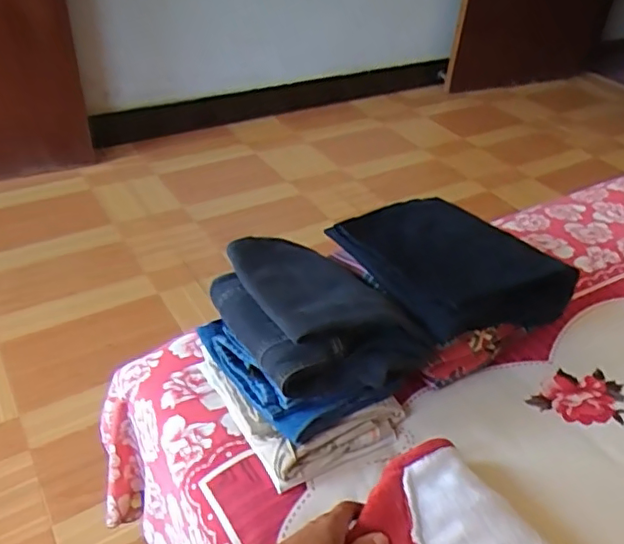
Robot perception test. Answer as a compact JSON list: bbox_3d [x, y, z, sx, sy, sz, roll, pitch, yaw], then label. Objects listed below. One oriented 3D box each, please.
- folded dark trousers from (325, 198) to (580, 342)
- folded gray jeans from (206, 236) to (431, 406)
[{"bbox_3d":[0.175,-0.014,0.747,0.226,0.062,0.241,-21,44,-28],"label":"folded dark trousers"},{"bbox_3d":[0.000,0.042,0.669,0.176,0.081,0.225,-18,43,-25],"label":"folded gray jeans"}]

